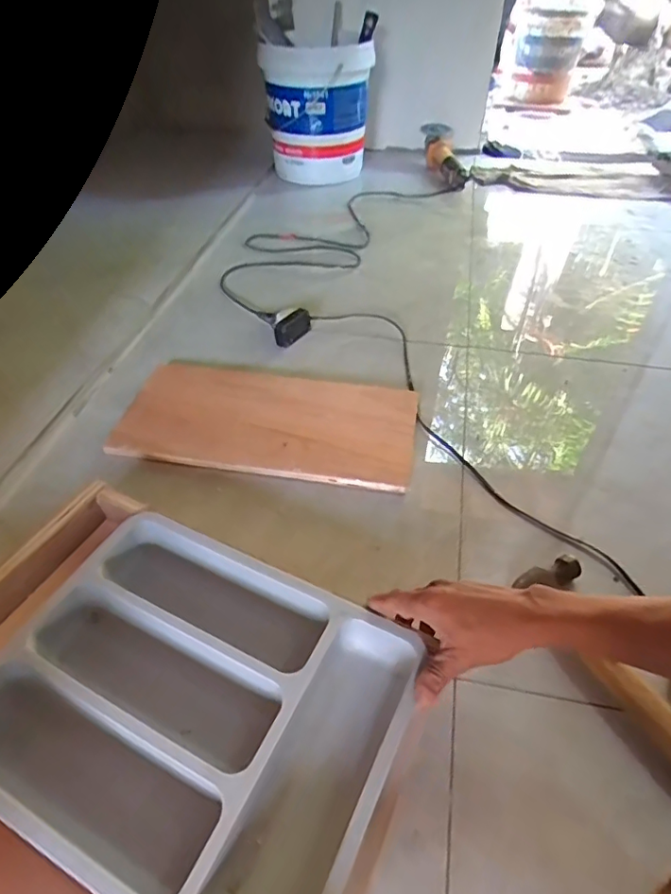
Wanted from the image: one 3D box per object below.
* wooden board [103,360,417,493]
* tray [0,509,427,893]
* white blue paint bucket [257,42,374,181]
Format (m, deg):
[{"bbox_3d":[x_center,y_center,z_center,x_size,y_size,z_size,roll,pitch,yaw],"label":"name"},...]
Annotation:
[{"bbox_3d":[-0.099,-0.044,0.813,0.429,0.025,0.218,8,45,7],"label":"wooden board"},{"bbox_3d":[-0.130,0.238,0.492,0.358,0.073,0.277,20,48,18],"label":"tray"},{"bbox_3d":[-0.053,-1.027,1.624,0.302,0.321,0.289,3,45,2],"label":"white blue paint bucket"}]

